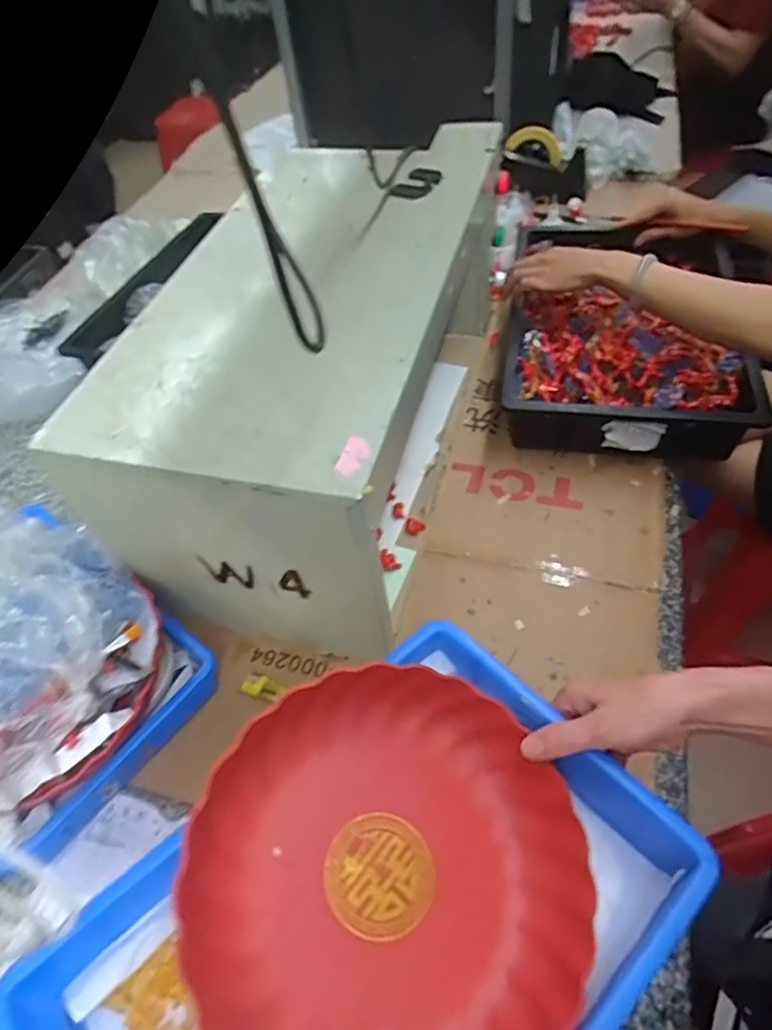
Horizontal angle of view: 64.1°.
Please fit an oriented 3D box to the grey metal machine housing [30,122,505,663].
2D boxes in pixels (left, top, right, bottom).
[{"bbox_3d":[-0.067,-0.172,0.750,0.286,0.286,0.587,8,51,15],"label":"grey metal machine housing"}]

